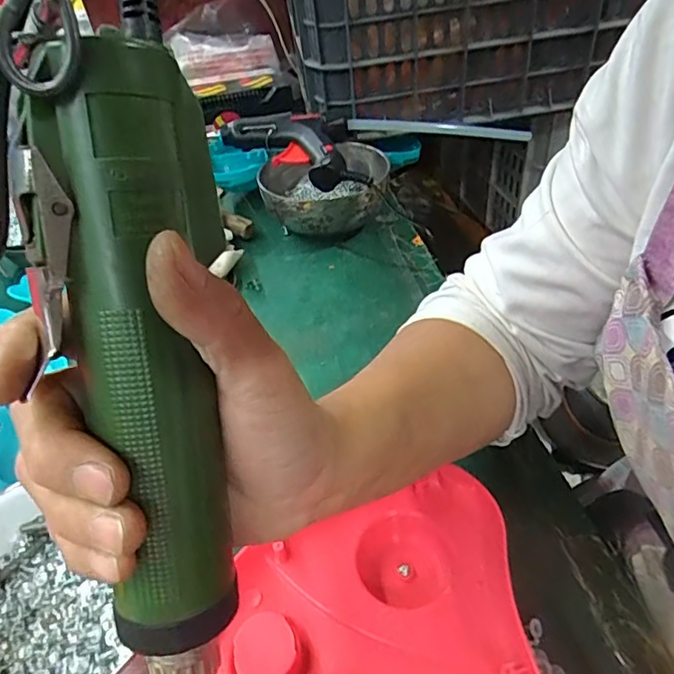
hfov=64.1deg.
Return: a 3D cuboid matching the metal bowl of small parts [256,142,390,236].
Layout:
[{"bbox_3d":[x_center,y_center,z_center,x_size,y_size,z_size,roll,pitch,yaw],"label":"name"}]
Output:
[{"bbox_3d":[-0.012,-0.160,0.626,0.143,0.075,0.122,-15,43,-9],"label":"metal bowl of small parts"}]

